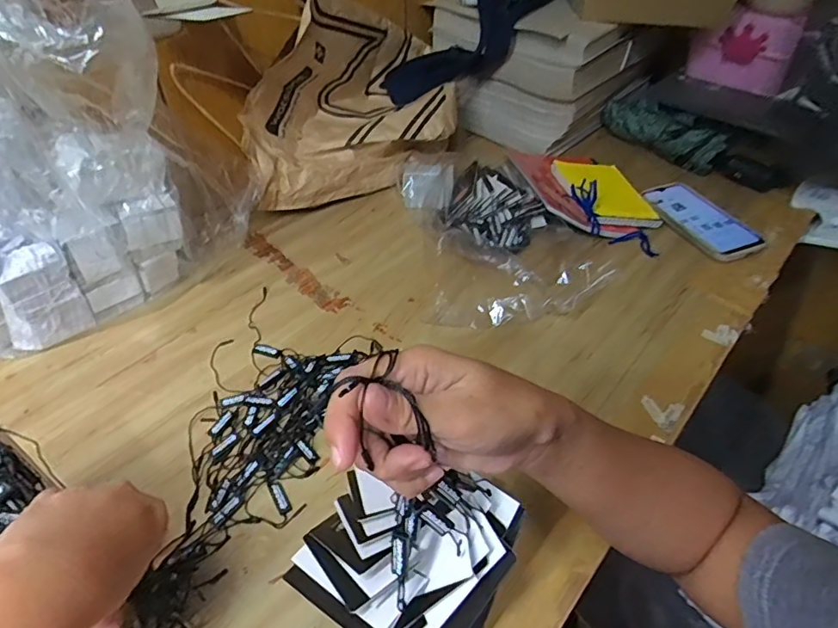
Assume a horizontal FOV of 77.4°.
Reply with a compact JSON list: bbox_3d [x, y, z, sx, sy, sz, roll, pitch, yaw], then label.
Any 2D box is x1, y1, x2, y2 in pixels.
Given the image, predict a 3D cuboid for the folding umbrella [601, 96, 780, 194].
[{"bbox_3d":[0.407,-0.270,0.792,0.068,0.053,0.273,-30,52,-27],"label":"folding umbrella"}]

